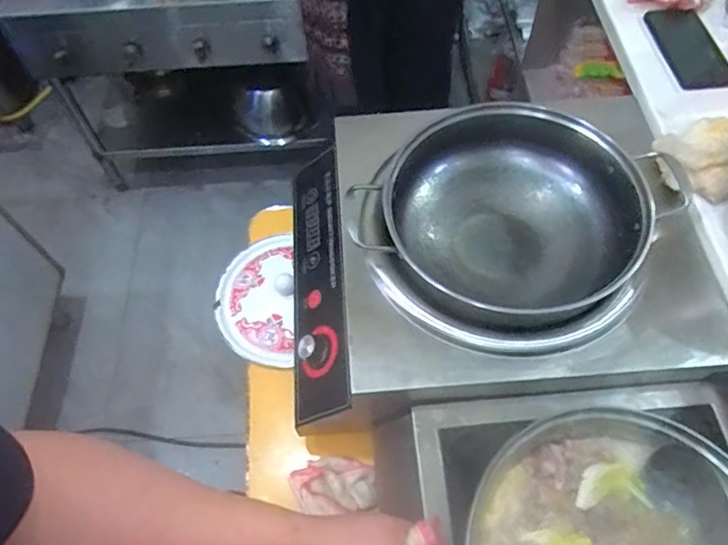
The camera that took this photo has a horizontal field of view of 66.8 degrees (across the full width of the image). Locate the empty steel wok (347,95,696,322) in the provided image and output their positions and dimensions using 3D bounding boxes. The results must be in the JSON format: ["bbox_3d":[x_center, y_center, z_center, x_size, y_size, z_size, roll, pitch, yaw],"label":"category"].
[{"bbox_3d":[0.182,-0.067,0.676,0.293,0.112,0.286,-2,60,3],"label":"empty steel wok"}]

